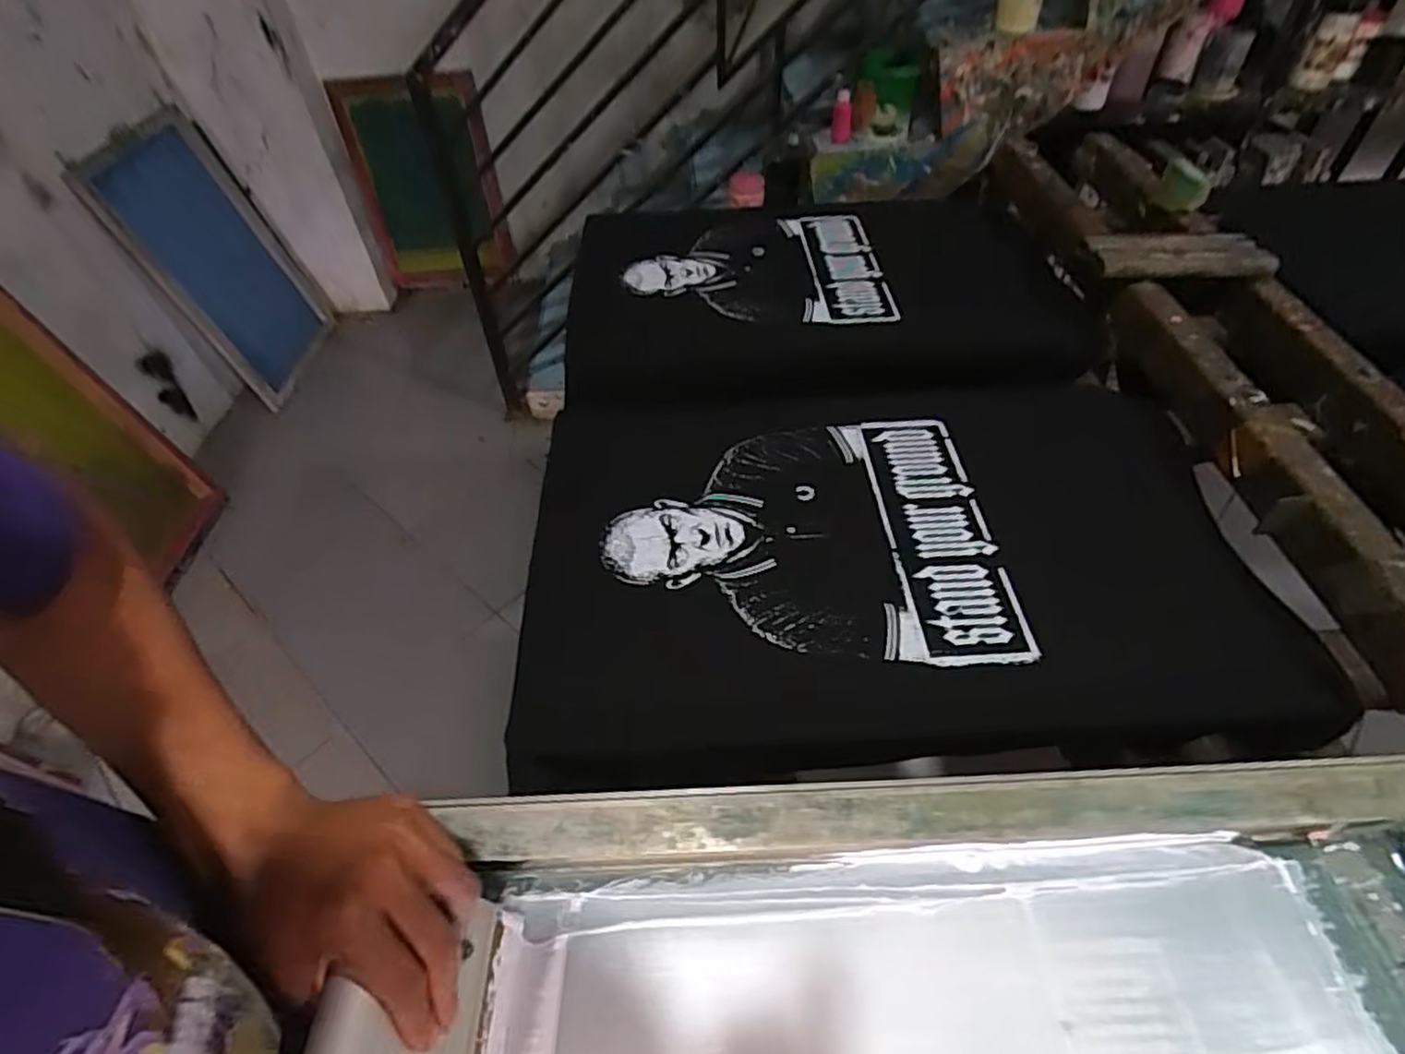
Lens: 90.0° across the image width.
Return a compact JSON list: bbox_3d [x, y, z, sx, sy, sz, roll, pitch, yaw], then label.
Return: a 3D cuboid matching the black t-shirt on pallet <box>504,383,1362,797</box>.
[{"bbox_3d":[0.167,0.017,0.648,0.635,0.033,0.429,-4,48,0],"label":"black t-shirt on pallet"}]

